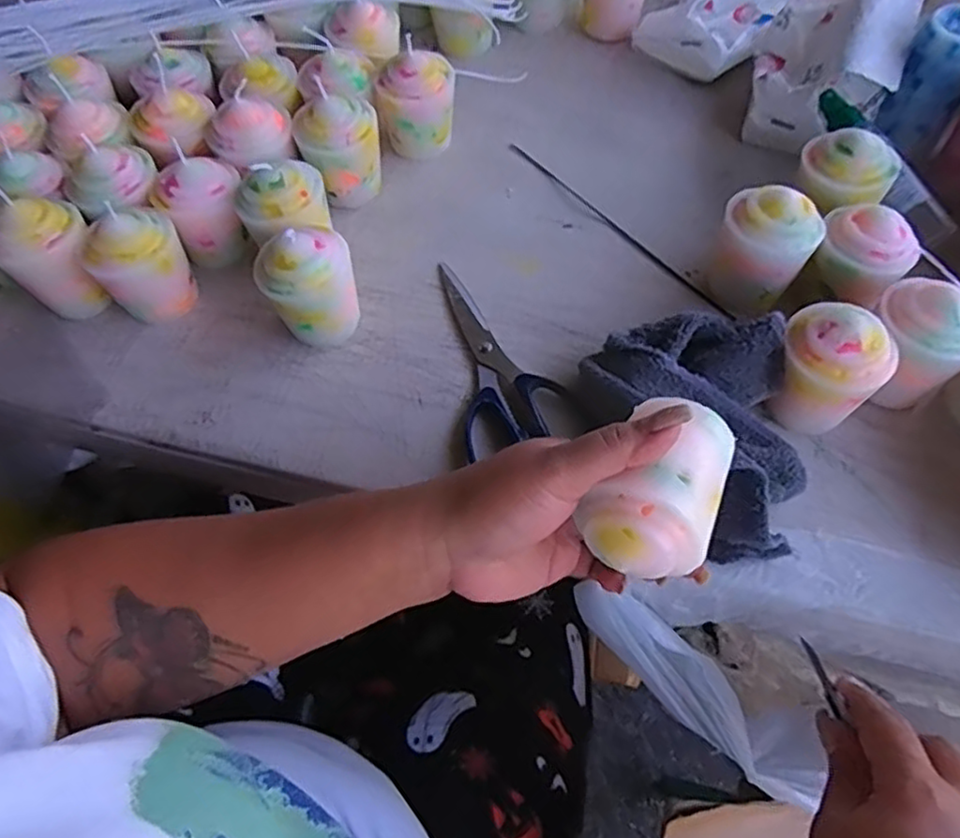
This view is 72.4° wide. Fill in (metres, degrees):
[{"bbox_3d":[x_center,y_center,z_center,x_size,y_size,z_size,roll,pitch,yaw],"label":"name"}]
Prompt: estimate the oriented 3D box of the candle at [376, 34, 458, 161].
[{"bbox_3d":[-0.045,-0.235,0.491,0.056,0.070,0.045,-6,62,-1],"label":"candle"}]

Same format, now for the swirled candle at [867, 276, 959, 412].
[{"bbox_3d":[0.248,-0.042,0.378,0.054,0.070,0.053,-1,62,2],"label":"swirled candle"}]

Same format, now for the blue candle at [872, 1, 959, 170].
[{"bbox_3d":[0.326,-0.239,0.473,0.051,0.087,0.049,35,69,19],"label":"blue candle"}]

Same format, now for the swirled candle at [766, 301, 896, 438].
[{"bbox_3d":[0.192,-0.026,0.369,0.054,0.067,0.046,33,68,18],"label":"swirled candle"}]

